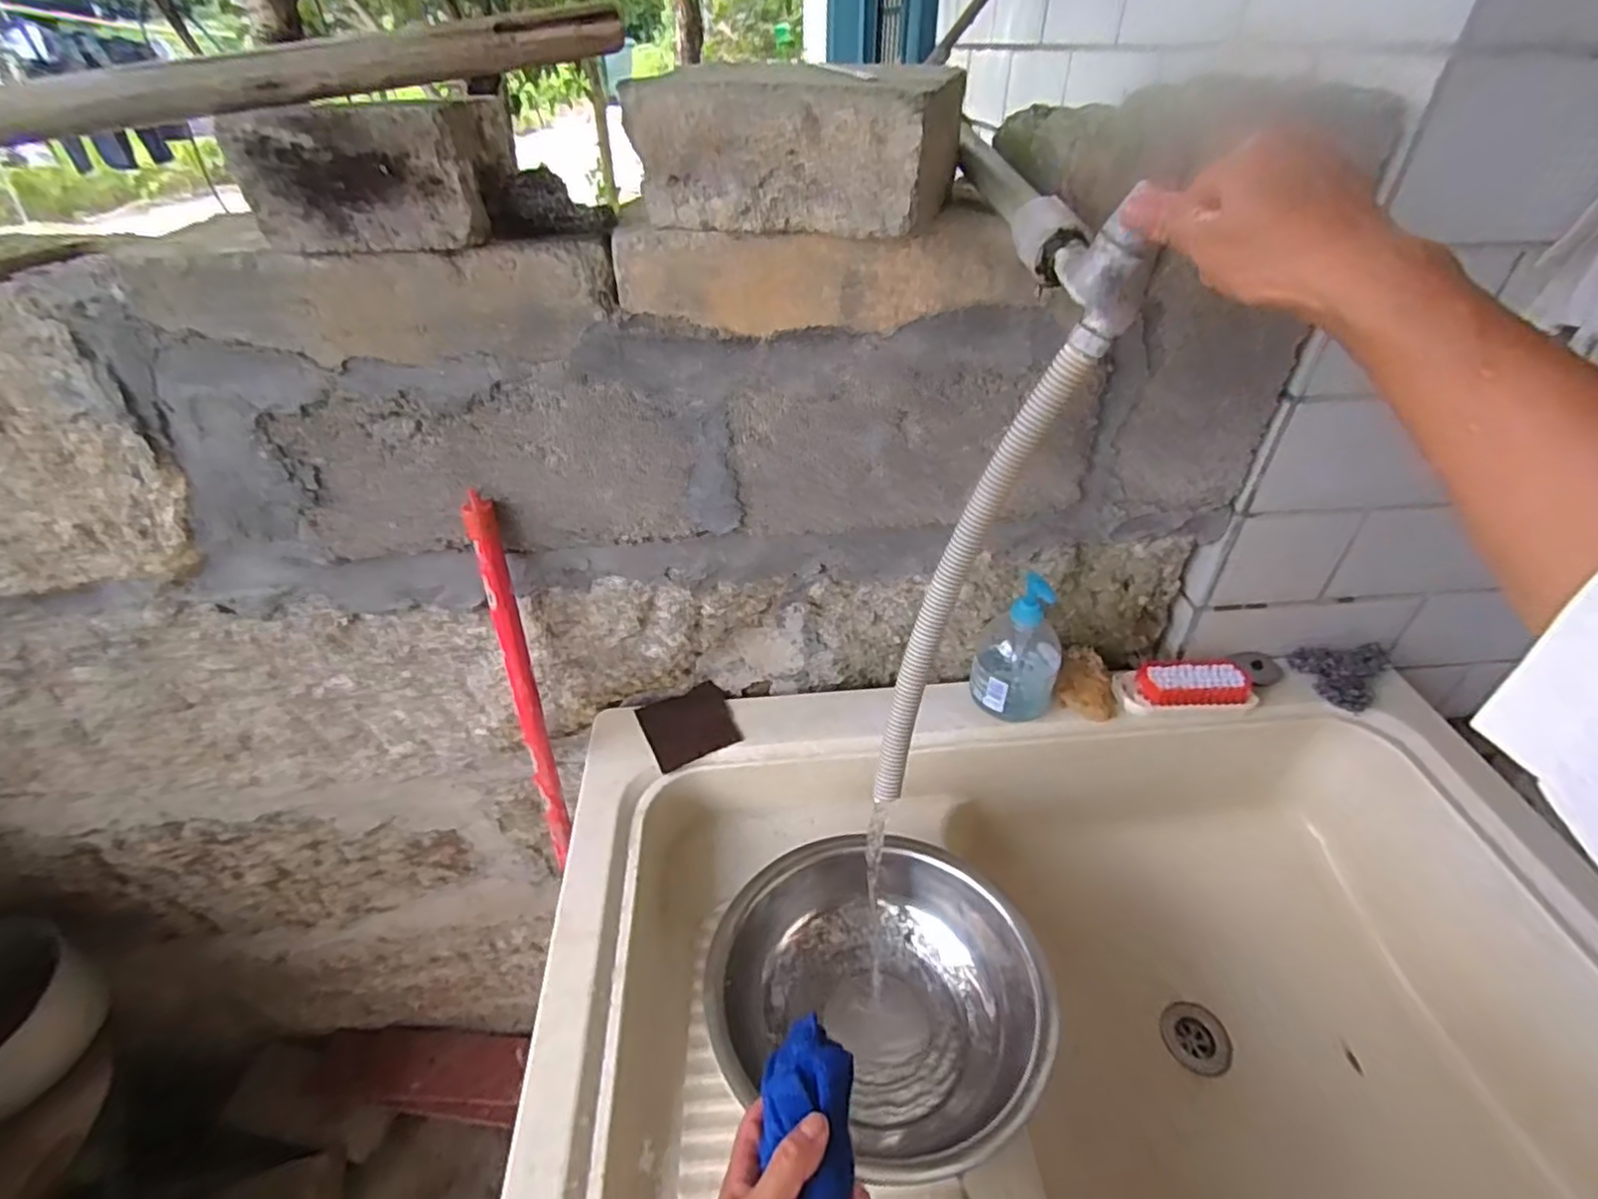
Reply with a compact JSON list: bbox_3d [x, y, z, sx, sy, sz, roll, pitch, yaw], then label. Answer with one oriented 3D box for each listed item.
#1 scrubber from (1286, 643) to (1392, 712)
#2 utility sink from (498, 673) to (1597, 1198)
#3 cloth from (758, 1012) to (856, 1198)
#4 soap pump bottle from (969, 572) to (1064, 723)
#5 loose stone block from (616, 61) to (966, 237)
[{"bbox_3d":[0.595,0.074,0.773,0.082,0.034,0.090,32,47,33],"label":"scrubber"},{"bbox_3d":[0.216,0.367,0.625,0.823,0.244,0.533,-1,38,-3],"label":"utility sink"},{"bbox_3d":[0.010,0.299,0.390,0.052,0.040,0.125,-2,33,-4],"label":"cloth"},{"bbox_3d":[0.232,0.043,0.722,0.088,0.149,0.081,17,40,19],"label":"soap pump bottle"},{"bbox_3d":[0.002,-0.312,0.480,0.194,0.088,0.119,14,39,15],"label":"loose stone block"}]

